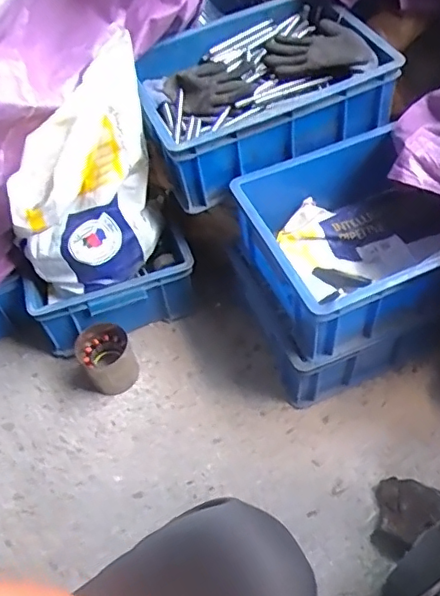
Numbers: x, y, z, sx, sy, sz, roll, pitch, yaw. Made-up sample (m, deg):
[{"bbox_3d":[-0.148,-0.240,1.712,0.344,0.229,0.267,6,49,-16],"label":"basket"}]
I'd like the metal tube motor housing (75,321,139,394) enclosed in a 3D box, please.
[{"bbox_3d":[-0.203,0.105,1.009,0.091,0.093,0.100,-2,54,3],"label":"metal tube motor housing"}]

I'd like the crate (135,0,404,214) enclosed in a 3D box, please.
[{"bbox_3d":[0.049,-0.359,0.976,0.396,0.135,0.324,-25,56,-13],"label":"crate"}]

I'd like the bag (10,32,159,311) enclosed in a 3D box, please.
[{"bbox_3d":[-0.204,-0.166,0.885,0.263,0.323,0.126,-26,56,-14],"label":"bag"}]

